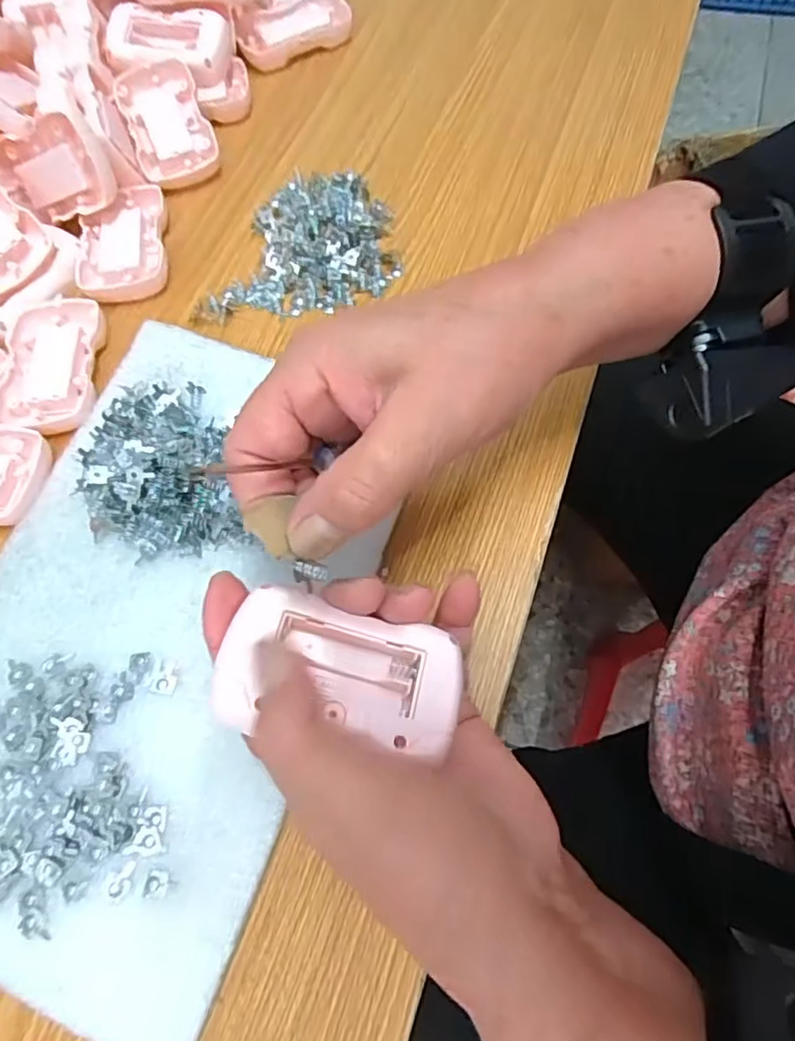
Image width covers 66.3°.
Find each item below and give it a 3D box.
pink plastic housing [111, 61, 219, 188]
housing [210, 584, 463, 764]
[{"bbox_3d":[-0.158,-0.272,0.417,0.052,0.010,0.091,-23,84,2],"label":"pink plastic housing"},{"bbox_3d":[-0.019,0.051,0.214,0.080,0.021,0.046,7,67,5],"label":"housing"}]

